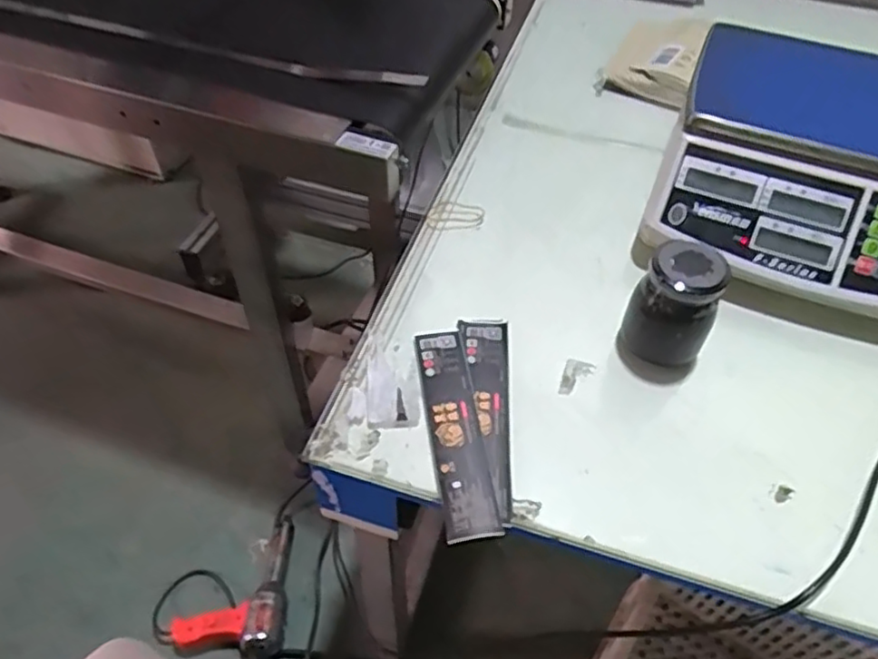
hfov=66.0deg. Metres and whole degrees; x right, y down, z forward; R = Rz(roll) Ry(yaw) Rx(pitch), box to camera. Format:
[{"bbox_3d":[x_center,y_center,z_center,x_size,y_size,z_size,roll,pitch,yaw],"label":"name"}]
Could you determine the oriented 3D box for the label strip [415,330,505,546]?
[{"bbox_3d":[0.012,0.075,0.523,0.040,0.007,0.182,-5,49,-8],"label":"label strip"}]

